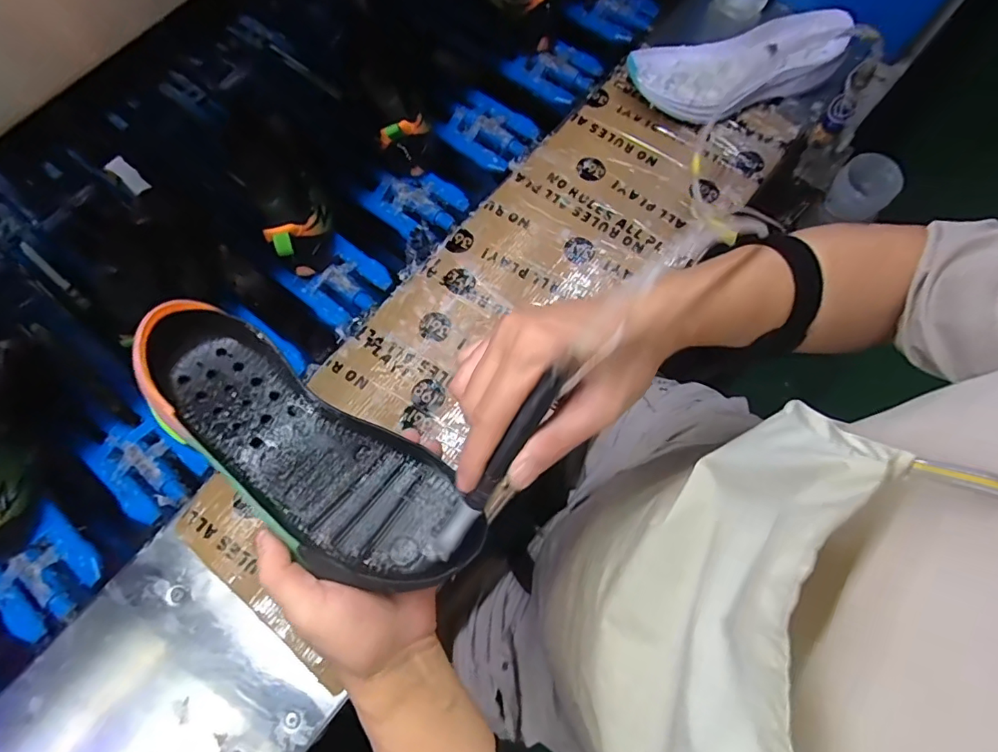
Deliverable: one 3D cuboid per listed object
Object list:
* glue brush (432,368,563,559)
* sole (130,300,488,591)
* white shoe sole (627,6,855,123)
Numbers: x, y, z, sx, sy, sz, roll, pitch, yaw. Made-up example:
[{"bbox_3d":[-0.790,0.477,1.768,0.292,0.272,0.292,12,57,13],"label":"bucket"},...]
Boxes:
[{"bbox_3d":[-0.002,0.051,0.272,0.012,0.012,0.131,35,116,8],"label":"glue brush"},{"bbox_3d":[-0.124,0.045,0.322,0.241,0.043,0.087,37,76,4],"label":"sole"},{"bbox_3d":[0.287,-0.372,0.603,0.273,0.065,0.102,-14,72,-3],"label":"white shoe sole"}]

